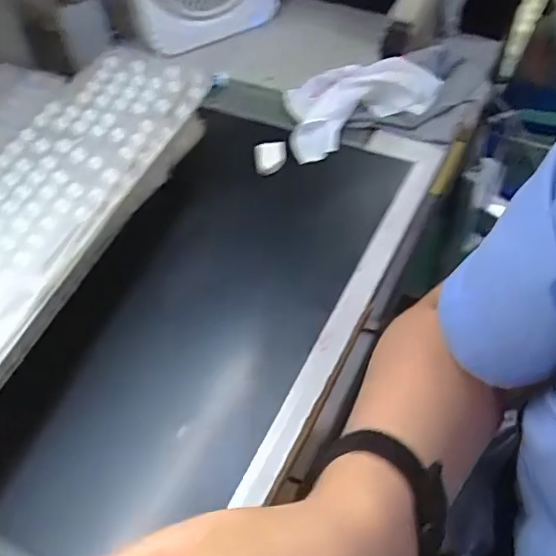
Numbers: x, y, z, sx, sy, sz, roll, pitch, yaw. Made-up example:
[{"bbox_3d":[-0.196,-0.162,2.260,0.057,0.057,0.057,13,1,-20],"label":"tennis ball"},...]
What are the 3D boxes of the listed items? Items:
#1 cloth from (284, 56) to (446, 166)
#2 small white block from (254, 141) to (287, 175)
[{"bbox_3d":[0.101,-0.202,0.656,0.184,0.041,0.128,-9,50,-3],"label":"cloth"},{"bbox_3d":[-0.008,-0.129,0.611,0.036,0.011,0.037,-8,72,-1],"label":"small white block"}]

